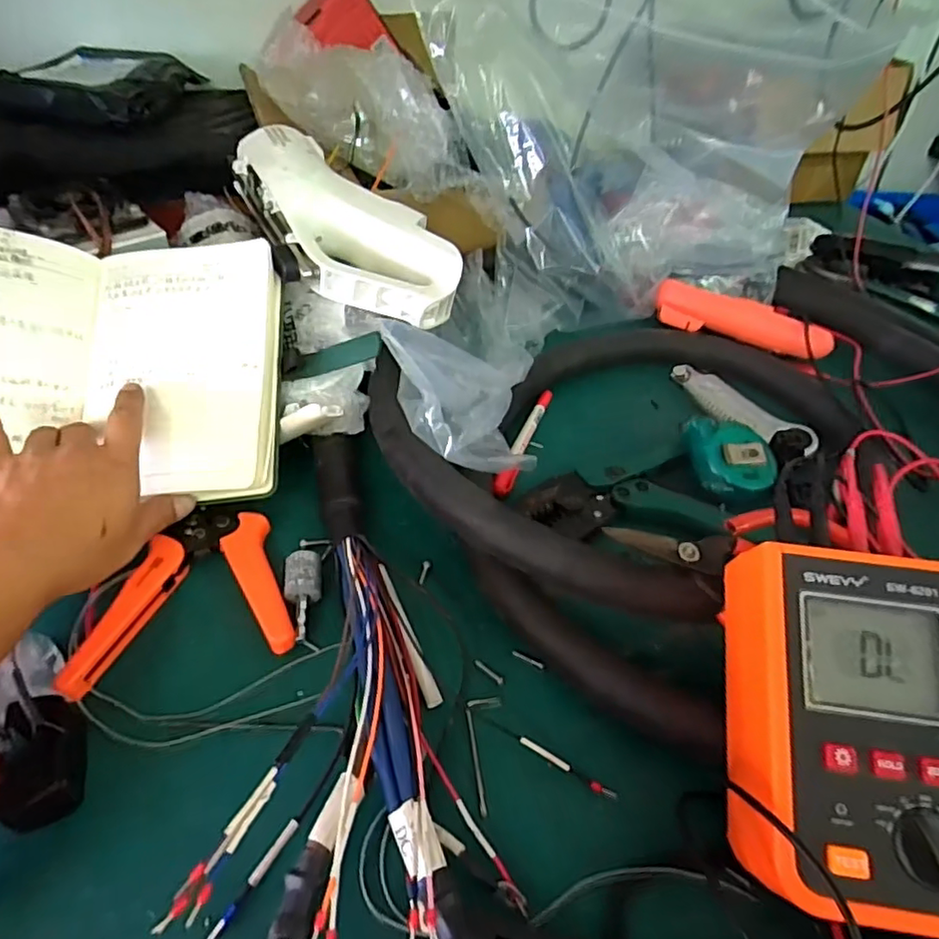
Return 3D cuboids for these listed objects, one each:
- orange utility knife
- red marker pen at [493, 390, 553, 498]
[{"bbox_3d":[0.265,-0.145,0.593,0.164,0.029,0.040,23,48,18],"label":"orange utility knife"},{"bbox_3d":[0.049,-0.026,0.521,0.014,0.011,0.141,17,47,13],"label":"red marker pen"}]

